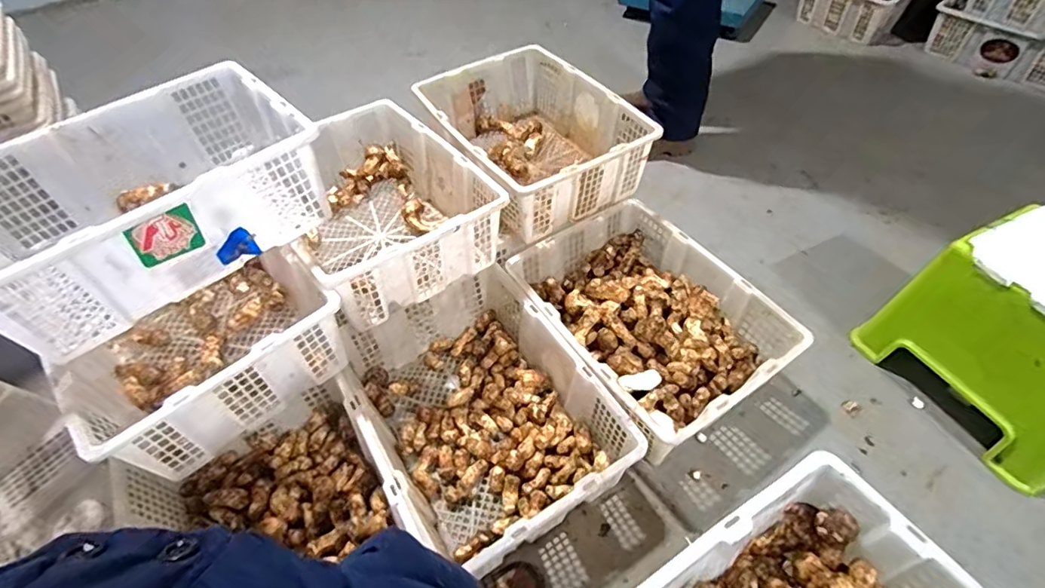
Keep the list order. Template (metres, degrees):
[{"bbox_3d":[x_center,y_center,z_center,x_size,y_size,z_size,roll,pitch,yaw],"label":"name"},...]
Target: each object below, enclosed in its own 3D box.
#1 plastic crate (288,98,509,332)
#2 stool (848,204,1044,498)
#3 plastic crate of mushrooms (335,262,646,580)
[{"bbox_3d":[-0.286,-0.170,1.013,0.349,0.178,0.458,-31,56,-22],"label":"plastic crate"},{"bbox_3d":[0.851,0.080,0.871,0.220,0.313,0.358,-20,52,-15],"label":"stool"},{"bbox_3d":[-0.075,0.193,0.929,0.369,0.155,0.497,-26,54,-19],"label":"plastic crate of mushrooms"}]

